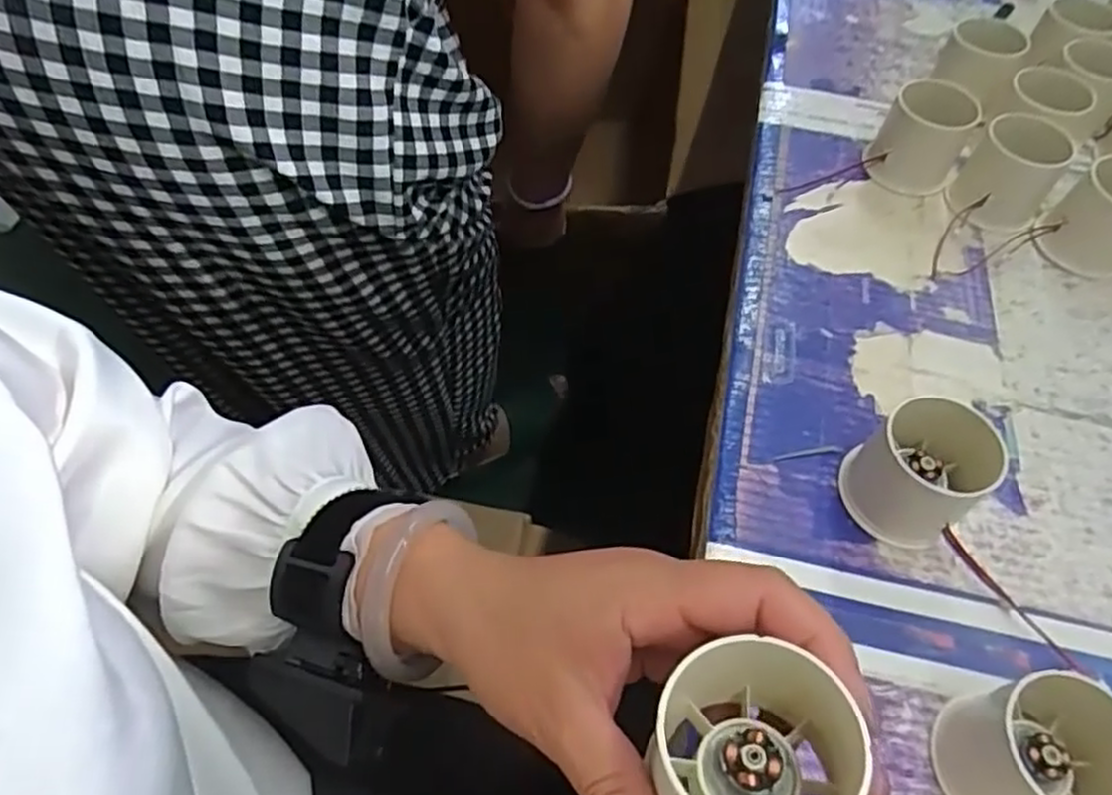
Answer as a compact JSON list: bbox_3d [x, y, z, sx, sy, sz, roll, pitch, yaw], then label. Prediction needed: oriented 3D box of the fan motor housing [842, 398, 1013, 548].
[{"bbox_3d":[0.169,0.031,0.337,0.059,0.052,0.052,-34,63,-22],"label":"fan motor housing"}]

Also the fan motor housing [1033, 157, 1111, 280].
[{"bbox_3d":[0.327,-0.106,0.433,0.043,0.057,0.050,-29,61,-20],"label":"fan motor housing"}]

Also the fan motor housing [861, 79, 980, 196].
[{"bbox_3d":[0.236,-0.166,0.472,0.052,0.053,0.047,31,60,18],"label":"fan motor housing"}]

